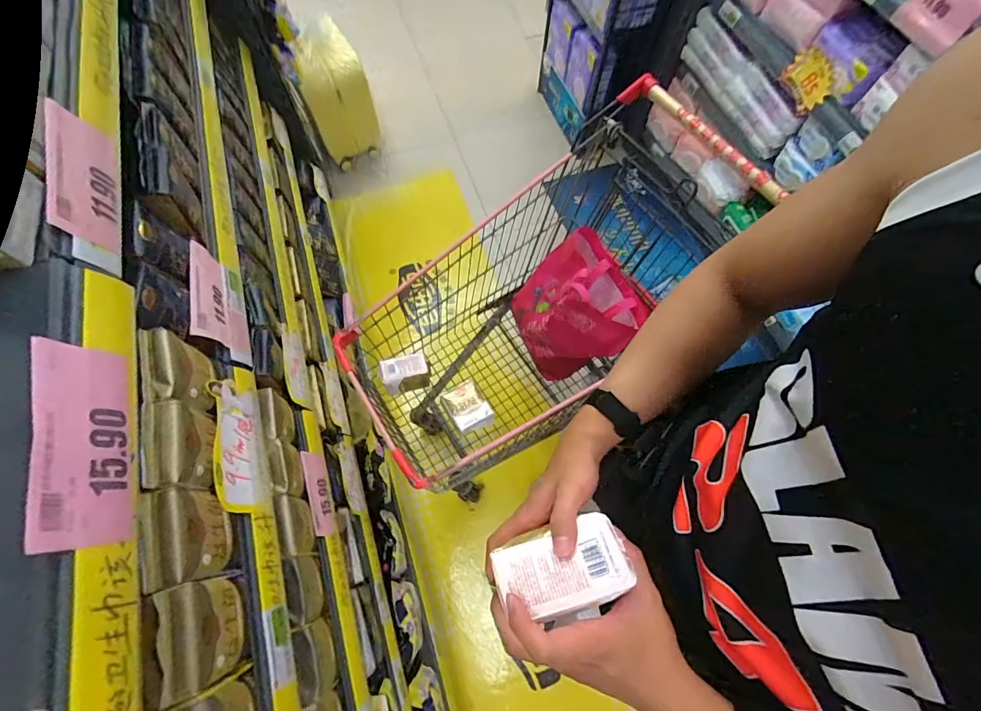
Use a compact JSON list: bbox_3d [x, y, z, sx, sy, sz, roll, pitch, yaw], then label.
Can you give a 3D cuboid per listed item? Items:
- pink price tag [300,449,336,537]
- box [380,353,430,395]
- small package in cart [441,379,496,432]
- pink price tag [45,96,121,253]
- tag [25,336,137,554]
[{"bbox_3d":[-0.307,0.248,0.766,0.007,0.086,0.148,-22,70,1],"label":"pink price tag"},{"bbox_3d":[-0.202,0.046,1.016,0.106,0.118,0.057,-16,69,-7],"label":"box"},{"bbox_3d":[-0.053,0.126,1.012,0.087,0.078,0.114,-29,71,-12],"label":"small package in cart"},{"bbox_3d":[-0.387,-0.171,0.405,0.007,0.061,0.147,-24,73,11],"label":"pink price tag"},{"bbox_3d":[-0.293,0.061,0.307,0.004,0.064,0.148,-23,71,8],"label":"tag"}]

